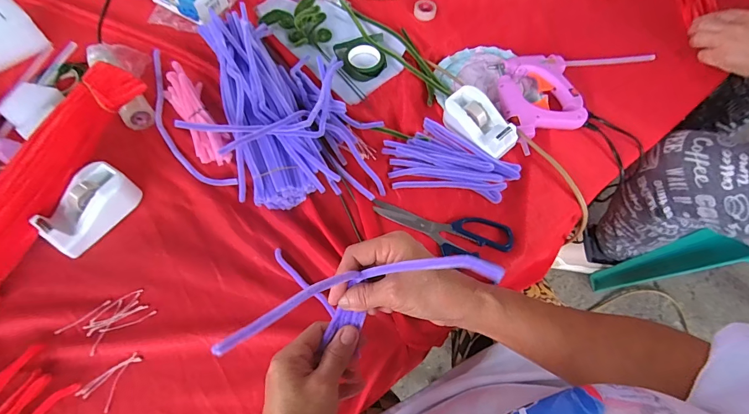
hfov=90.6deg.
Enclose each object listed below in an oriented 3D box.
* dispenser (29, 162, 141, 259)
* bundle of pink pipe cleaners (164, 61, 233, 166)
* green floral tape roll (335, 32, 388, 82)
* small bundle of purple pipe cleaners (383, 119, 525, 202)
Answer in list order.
[{"bbox_3d":[-0.314,0.003,0.412,0.052,0.043,0.098,28,66,10],"label":"dispenser"},{"bbox_3d":[-0.233,-0.122,0.483,0.045,0.030,0.163,-28,69,-15],"label":"bundle of pink pipe cleaners"},{"bbox_3d":[-0.019,-0.222,0.544,0.070,0.019,0.076,1,64,-3],"label":"green floral tape roll"},{"bbox_3d":[0.100,-0.066,0.480,0.166,0.018,0.098,8,64,1],"label":"small bundle of purple pipe cleaners"}]

